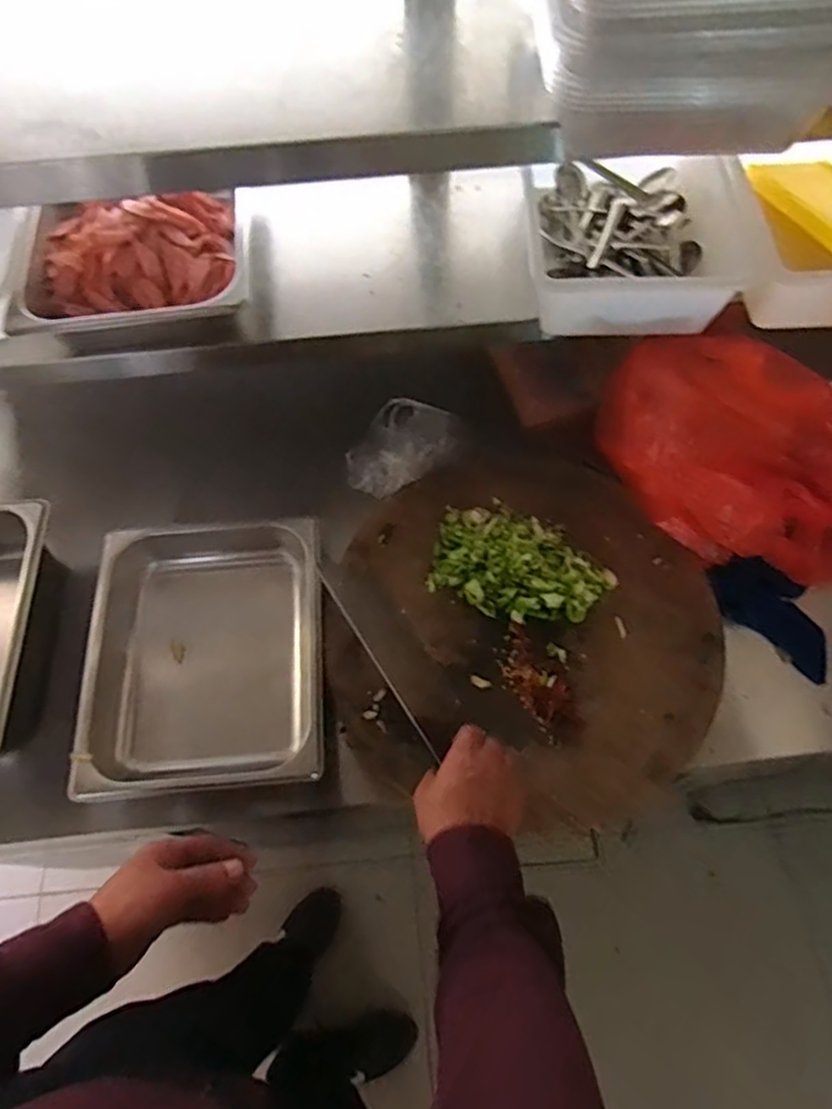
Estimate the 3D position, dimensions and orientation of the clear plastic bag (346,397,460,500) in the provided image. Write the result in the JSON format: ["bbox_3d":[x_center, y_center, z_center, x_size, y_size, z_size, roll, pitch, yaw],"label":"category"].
[{"bbox_3d":[-0.023,-0.154,0.935,0.123,0.058,0.175,32,68,17],"label":"clear plastic bag"}]

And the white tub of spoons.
[{"bbox_3d":[0.248,-0.382,0.783,0.221,0.086,0.265,2,63,3],"label":"white tub of spoons"}]

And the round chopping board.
[{"bbox_3d":[0.128,0.072,0.774,0.436,0.064,0.441,-1,63,1],"label":"round chopping board"}]

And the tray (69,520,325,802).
[{"bbox_3d":[-0.244,0.116,0.800,0.268,0.084,0.328,-5,62,-1],"label":"tray"}]

